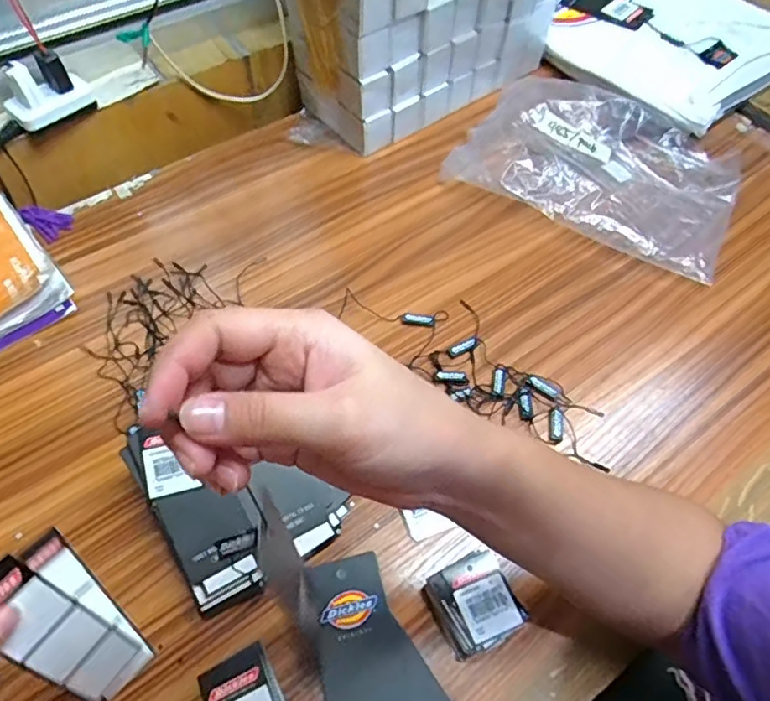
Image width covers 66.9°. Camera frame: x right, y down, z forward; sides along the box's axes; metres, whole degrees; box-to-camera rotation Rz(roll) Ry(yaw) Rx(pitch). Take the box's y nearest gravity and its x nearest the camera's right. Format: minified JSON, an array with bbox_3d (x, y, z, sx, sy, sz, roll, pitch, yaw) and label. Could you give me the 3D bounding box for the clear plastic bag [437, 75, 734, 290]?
[{"bbox_3d":[0.225,-0.199,0.612,0.281,0.045,0.203,25,60,14],"label":"clear plastic bag"}]

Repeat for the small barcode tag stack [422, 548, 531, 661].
[{"bbox_3d":[0.058,0.166,0.382,0.049,0.024,0.052,-25,61,-16],"label":"small barcode tag stack"}]

